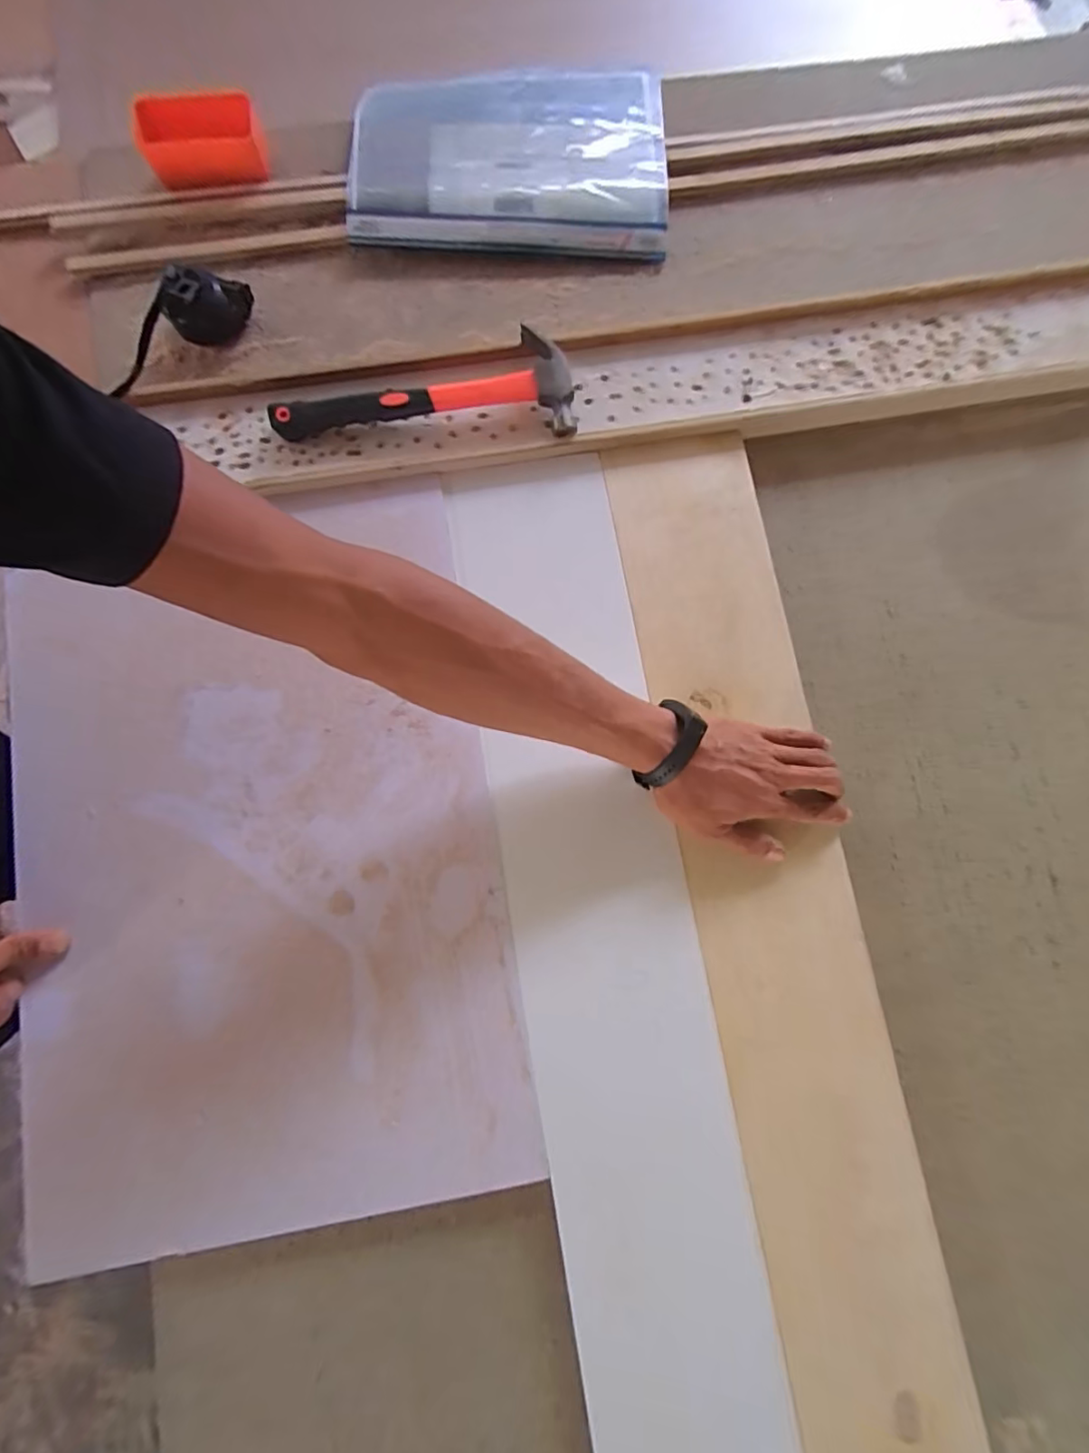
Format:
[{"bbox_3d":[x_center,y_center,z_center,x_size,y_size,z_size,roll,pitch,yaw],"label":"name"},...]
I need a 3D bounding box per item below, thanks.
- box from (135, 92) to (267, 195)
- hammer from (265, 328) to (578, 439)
[{"bbox_3d":[-0.316,-0.544,0.522,0.108,0.040,0.057,-9,80,-3],"label":"box"},{"bbox_3d":[-0.104,-0.300,0.498,0.257,0.026,0.088,0,80,-1],"label":"hammer"}]

